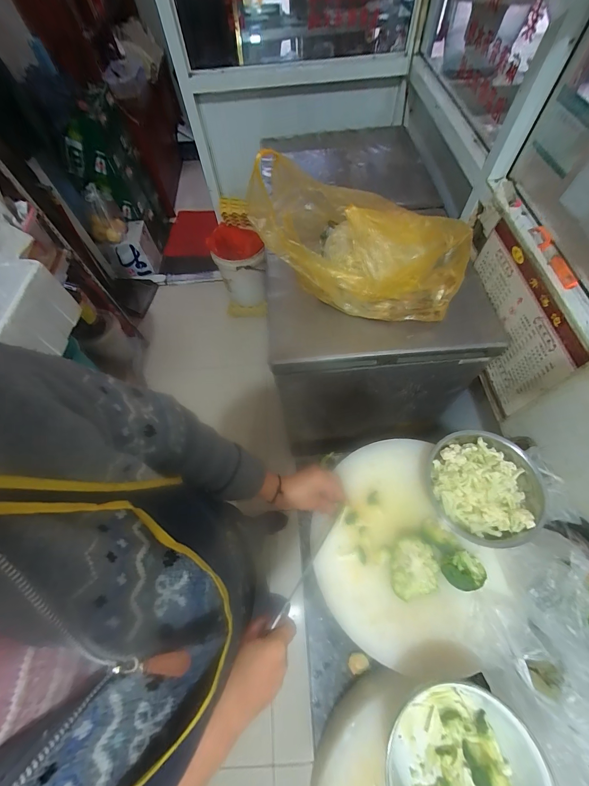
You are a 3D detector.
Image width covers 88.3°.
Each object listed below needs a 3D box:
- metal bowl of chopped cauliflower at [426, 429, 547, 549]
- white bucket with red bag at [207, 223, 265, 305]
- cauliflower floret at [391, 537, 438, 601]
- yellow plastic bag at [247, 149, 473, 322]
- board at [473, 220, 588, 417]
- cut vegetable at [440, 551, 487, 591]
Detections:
[{"bbox_3d":[0.336,0.160,0.520,0.190,0.082,0.183,0,63,3],"label":"metal bowl of chopped cauliflower"},{"bbox_3d":[-0.299,-0.690,1.720,0.264,0.388,0.262,-17,64,-6],"label":"white bucket with red bag"},{"bbox_3d":[0.194,0.289,0.499,0.070,0.052,0.084,4,63,5],"label":"cauliflower floret"},{"bbox_3d":[0.147,-0.328,0.687,0.451,0.244,0.255,32,69,17],"label":"yellow plastic bag"},{"bbox_3d":[0.524,-0.184,0.756,0.014,0.245,0.406,-4,63,1],"label":"board"},{"bbox_3d":[0.276,0.291,0.496,0.059,0.036,0.052,-34,66,-13],"label":"cut vegetable"}]

